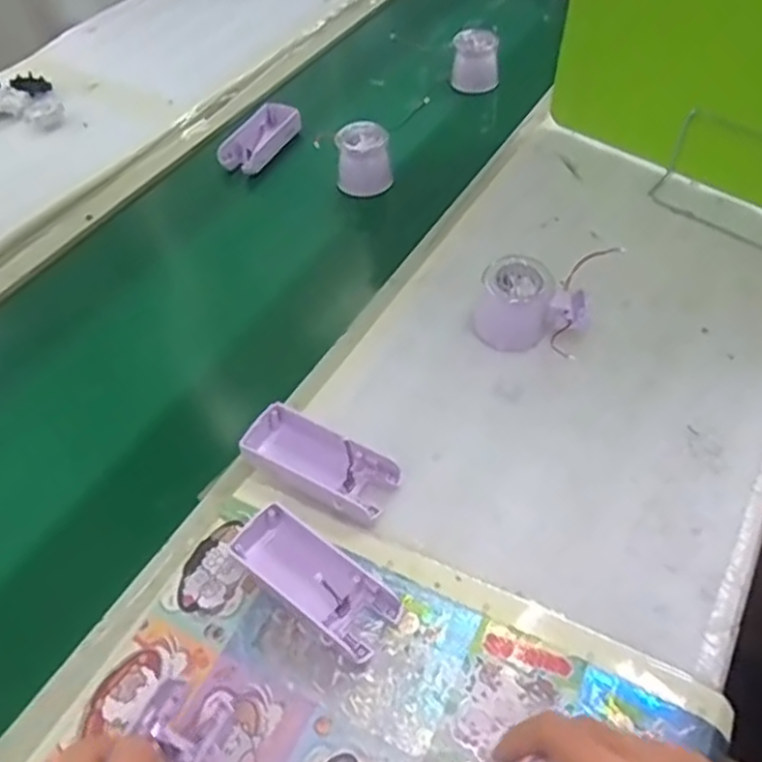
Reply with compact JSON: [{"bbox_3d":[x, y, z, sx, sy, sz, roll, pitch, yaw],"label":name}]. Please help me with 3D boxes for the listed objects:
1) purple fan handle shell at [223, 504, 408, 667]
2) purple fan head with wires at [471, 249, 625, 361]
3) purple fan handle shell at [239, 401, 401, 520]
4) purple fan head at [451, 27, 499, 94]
[{"bbox_3d":[-0.040,0.123,0.447,0.109,0.024,0.044,31,56,24],"label":"purple fan handle shell"},{"bbox_3d":[0.132,-0.073,0.585,0.087,0.052,0.113,26,54,21],"label":"purple fan head with wires"},{"bbox_3d":[-0.043,0.057,0.494,0.106,0.022,0.049,24,54,20],"label":"purple fan handle shell"},{"bbox_3d":[0.114,-0.390,0.870,0.060,0.057,0.060,4,49,7],"label":"purple fan head"}]

